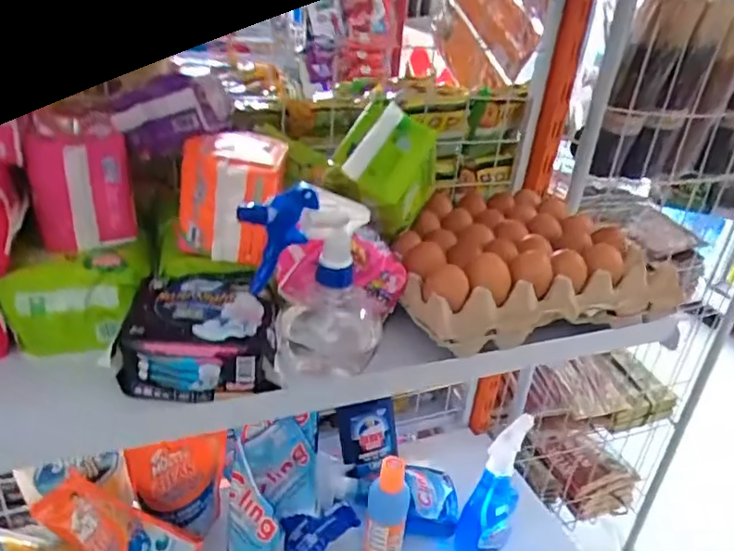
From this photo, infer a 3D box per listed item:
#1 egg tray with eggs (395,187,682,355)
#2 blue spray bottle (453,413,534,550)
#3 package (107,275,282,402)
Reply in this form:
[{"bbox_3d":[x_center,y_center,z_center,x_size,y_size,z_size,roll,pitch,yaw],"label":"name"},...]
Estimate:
[{"bbox_3d":[0.151,-0.033,0.664,0.293,0.060,0.262,-7,31,-21],"label":"egg tray with eggs"},{"bbox_3d":[0.172,0.283,0.796,0.066,0.198,0.090,15,30,17],"label":"blue spray bottle"},{"bbox_3d":[-0.140,0.047,0.500,0.117,0.065,0.103,2,29,-7],"label":"package"}]

